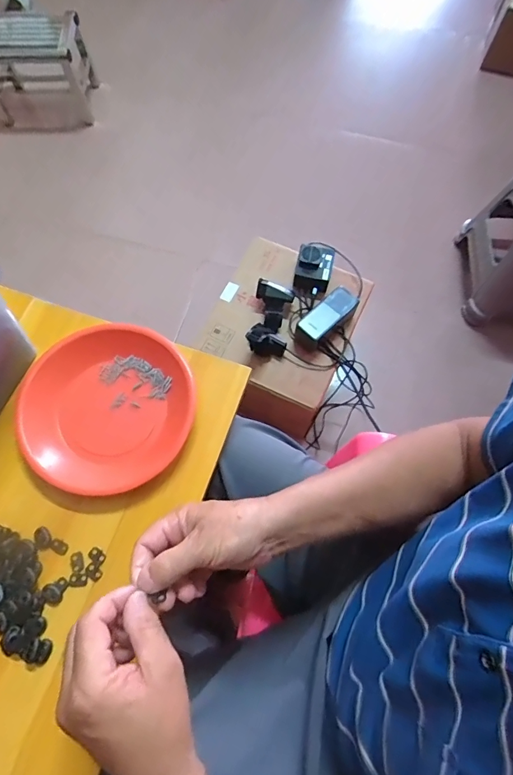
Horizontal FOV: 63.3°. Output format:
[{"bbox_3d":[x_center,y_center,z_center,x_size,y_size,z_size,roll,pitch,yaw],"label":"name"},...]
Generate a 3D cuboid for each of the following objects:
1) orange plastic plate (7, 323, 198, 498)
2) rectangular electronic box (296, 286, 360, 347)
[{"bbox_3d":[-0.166,0.022,0.476,0.193,0.034,0.187,0,69,0],"label":"orange plastic plate"},{"bbox_3d":[0.136,-0.134,0.814,0.132,0.060,0.057,-40,75,-14],"label":"rectangular electronic box"}]

